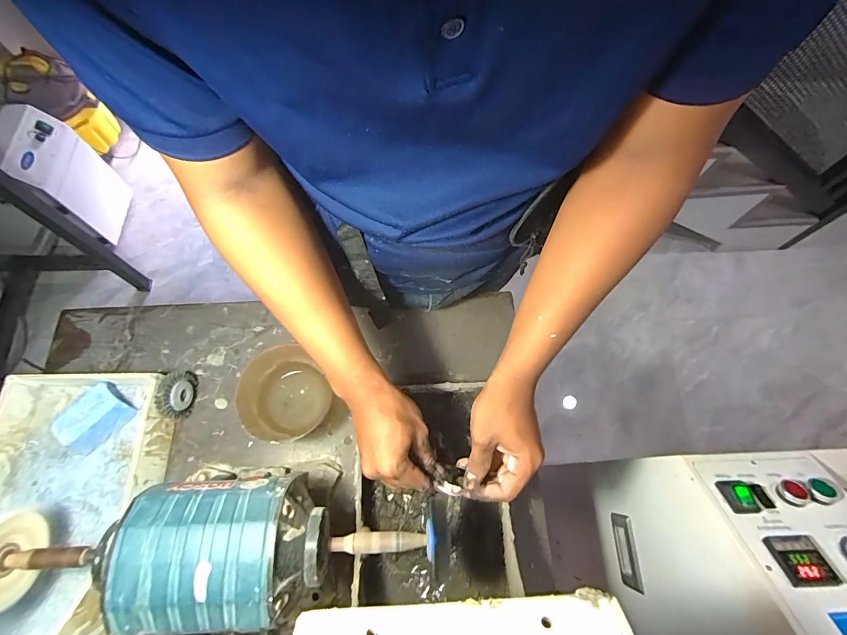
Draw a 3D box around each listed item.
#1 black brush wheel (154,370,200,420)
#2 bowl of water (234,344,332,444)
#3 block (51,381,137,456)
[{"bbox_3d":[-0.339,0.105,0.561,0.025,0.063,0.066,10,69,1],"label":"black brush wheel"},{"bbox_3d":[-0.187,0.109,0.553,0.107,0.085,0.112,1,69,-2],"label":"bowl of water"},{"bbox_3d":[-0.445,0.137,0.546,0.057,0.043,0.090,32,71,9],"label":"block"}]

